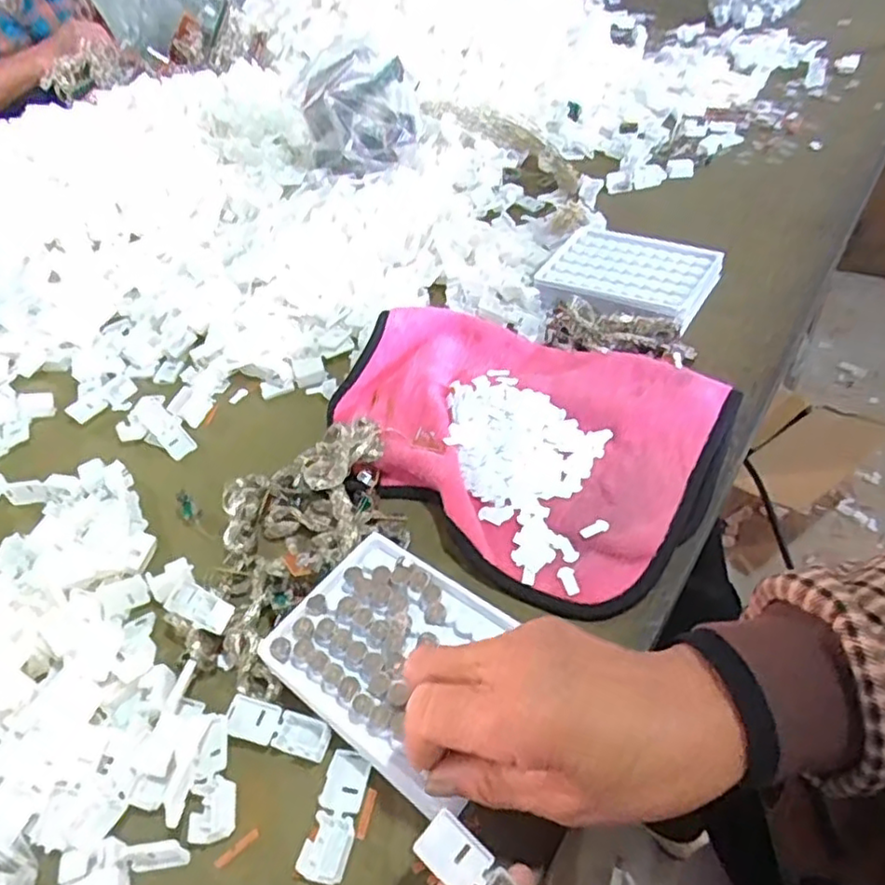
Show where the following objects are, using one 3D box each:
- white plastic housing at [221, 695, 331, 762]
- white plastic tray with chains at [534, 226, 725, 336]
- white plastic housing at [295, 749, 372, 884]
[{"bbox_3d":[-0.085,0.147,0.343,0.055,0.007,0.020,8,49,17],"label":"white plastic housing"},{"bbox_3d":[0.156,-0.147,0.556,0.147,0.018,0.101,27,56,31],"label":"white plastic tray with chains"},{"bbox_3d":[-0.049,0.176,0.314,0.021,0.006,0.055,5,48,15],"label":"white plastic housing"}]

